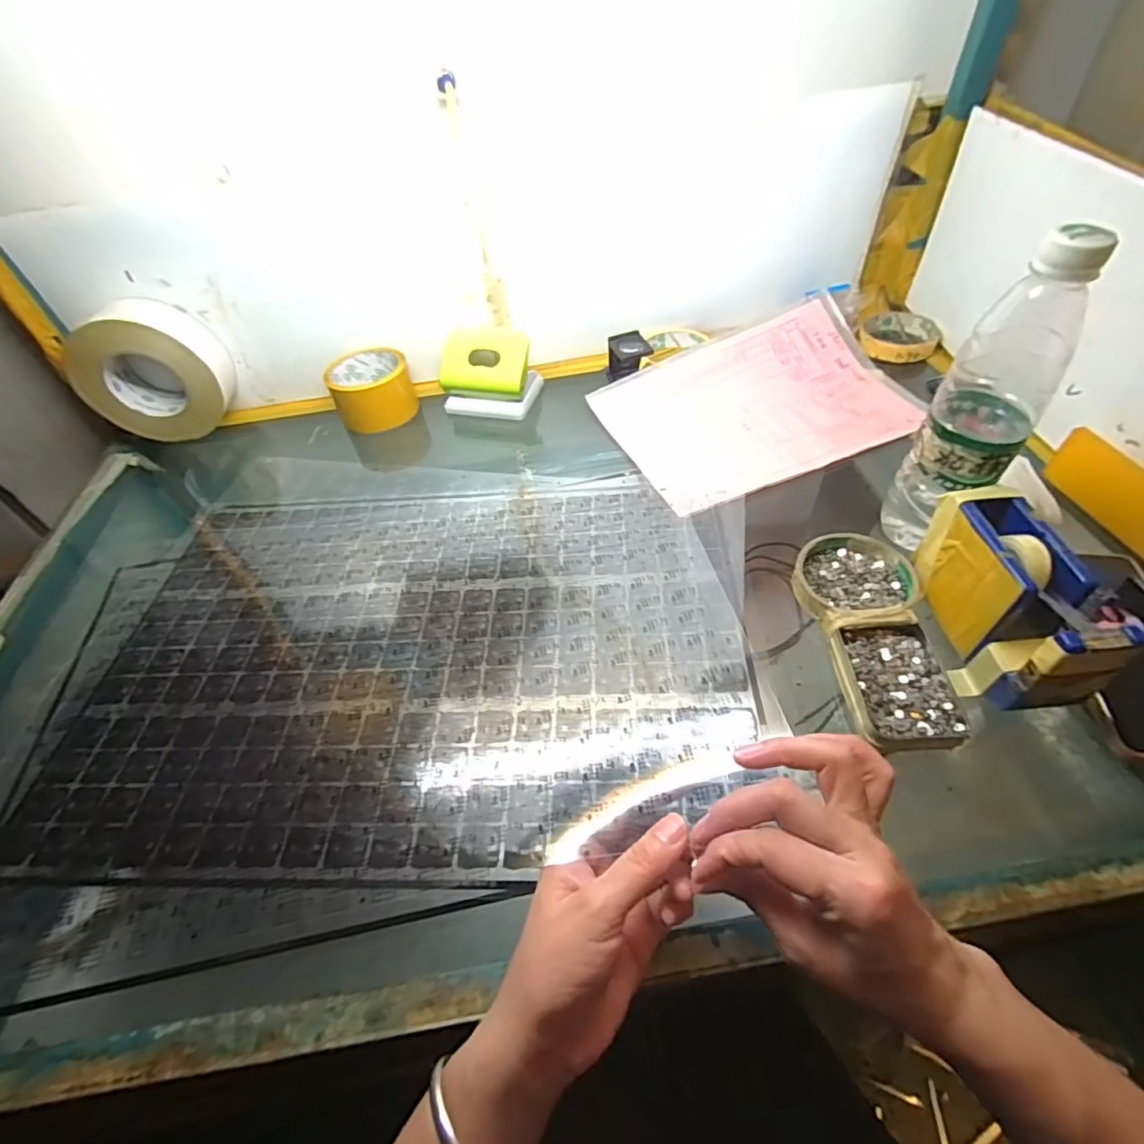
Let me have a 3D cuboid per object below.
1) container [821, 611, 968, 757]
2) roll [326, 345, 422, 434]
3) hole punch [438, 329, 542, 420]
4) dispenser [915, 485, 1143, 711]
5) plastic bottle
[{"bbox_3d":[0.214,0.072,0.369,0.066,0.015,0.093,-3,48,5],"label":"container"},{"bbox_3d":[-0.233,-0.217,0.653,0.088,0.066,0.088,-4,48,4],"label":"roll"},{"bbox_3d":[-0.095,-0.227,0.633,0.103,0.070,0.071,8,50,14],"label":"hole punch"},{"bbox_3d":[0.287,0.019,0.369,0.054,0.084,0.137,-3,48,4],"label":"dispenser"},{"bbox_3d":[0.282,-0.109,0.384,0.063,0.223,0.075,28,57,28],"label":"plastic bottle"}]

